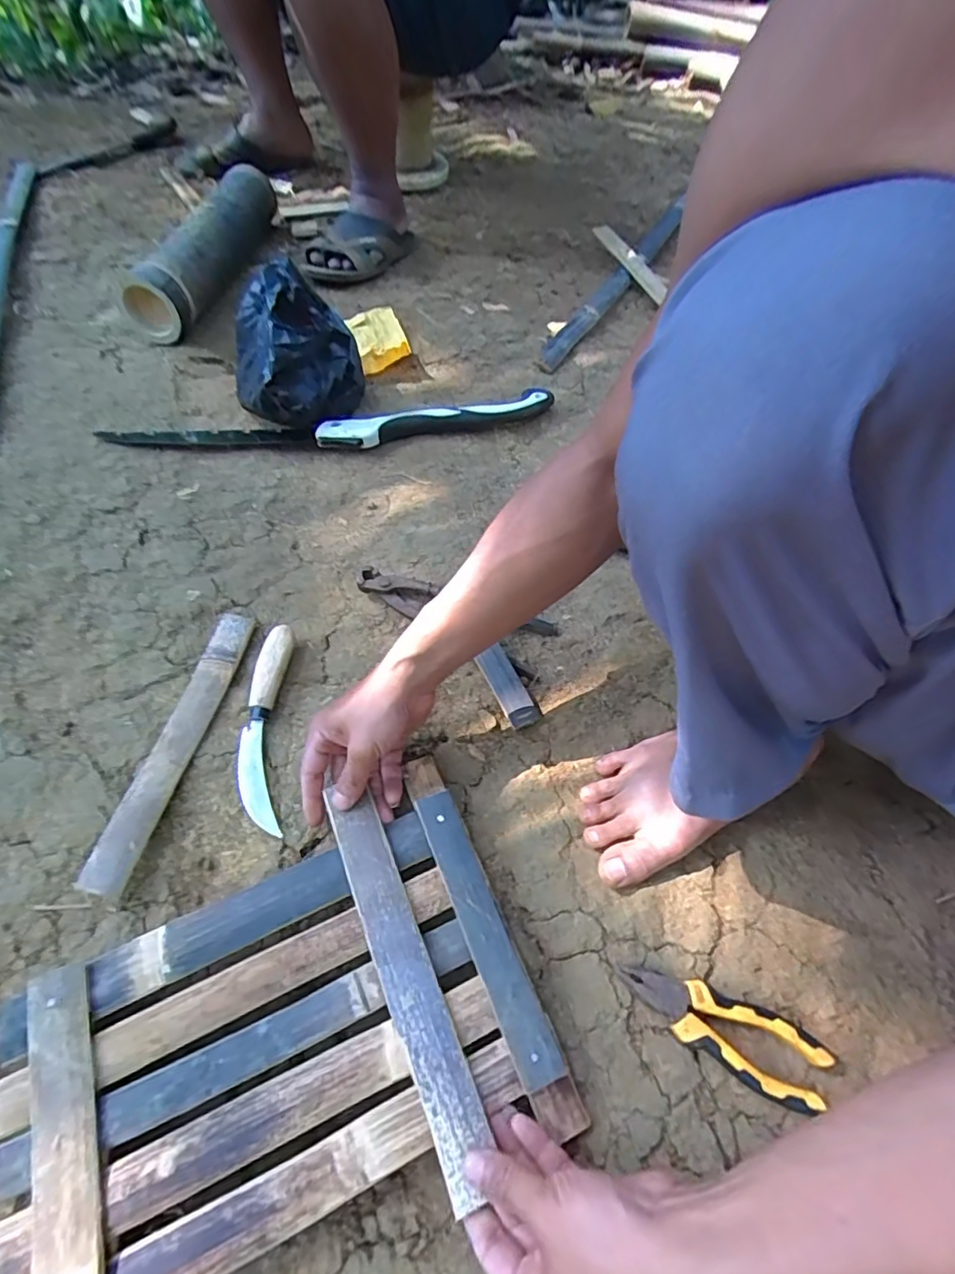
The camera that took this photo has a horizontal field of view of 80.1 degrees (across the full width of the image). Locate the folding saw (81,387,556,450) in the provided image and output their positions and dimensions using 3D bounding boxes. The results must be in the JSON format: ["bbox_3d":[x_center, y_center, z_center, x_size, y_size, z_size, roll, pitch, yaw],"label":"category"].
[{"bbox_3d":[-0.179,-0.278,0.746,0.579,0.029,0.081,-10,60,-8],"label":"folding saw"}]

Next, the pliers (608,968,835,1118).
[{"bbox_3d":[0.175,0.280,0.416,0.147,0.026,0.051,28,62,14],"label":"pliers"}]

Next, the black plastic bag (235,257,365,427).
[{"bbox_3d":[-0.232,-0.359,0.723,0.154,0.142,0.135,-13,61,-10],"label":"black plastic bag"}]

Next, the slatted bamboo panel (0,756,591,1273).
[{"bbox_3d":[-0.142,0.273,0.408,0.347,0.050,0.237,-20,62,-13],"label":"slatted bamboo panel"}]

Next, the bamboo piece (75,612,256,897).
[{"bbox_3d":[-0.277,0.091,0.528,0.040,0.020,0.273,11,59,5],"label":"bamboo piece"}]

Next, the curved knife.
[{"bbox_3d":[-0.201,0.081,0.535,0.041,0.028,0.195,-2,59,-4],"label":"curved knife"}]

